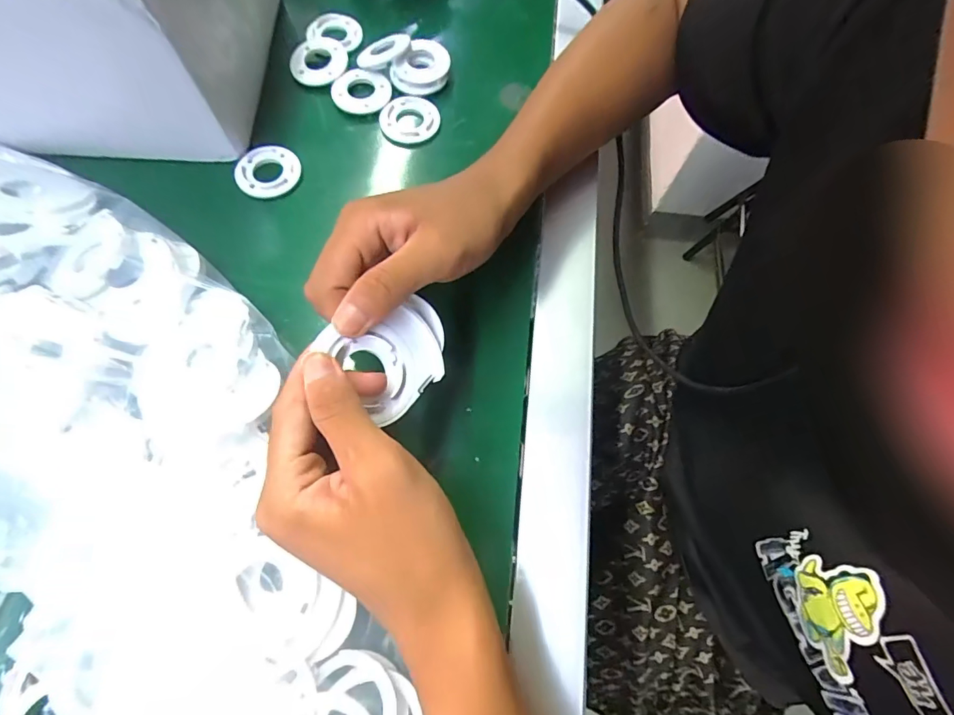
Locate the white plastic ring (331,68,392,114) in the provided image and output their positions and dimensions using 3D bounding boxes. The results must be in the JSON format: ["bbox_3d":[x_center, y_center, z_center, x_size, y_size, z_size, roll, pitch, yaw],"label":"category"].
[{"bbox_3d":[-0.086,-0.199,0.344,0.043,0.011,0.043,1,69,-2],"label":"white plastic ring"}]

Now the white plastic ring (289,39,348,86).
[{"bbox_3d":[-0.118,-0.221,0.341,0.038,0.009,0.038,0,83,3],"label":"white plastic ring"}]

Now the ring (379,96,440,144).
[{"bbox_3d":[-0.050,-0.176,0.339,0.041,0.009,0.037,-24,72,-11],"label":"ring"}]

